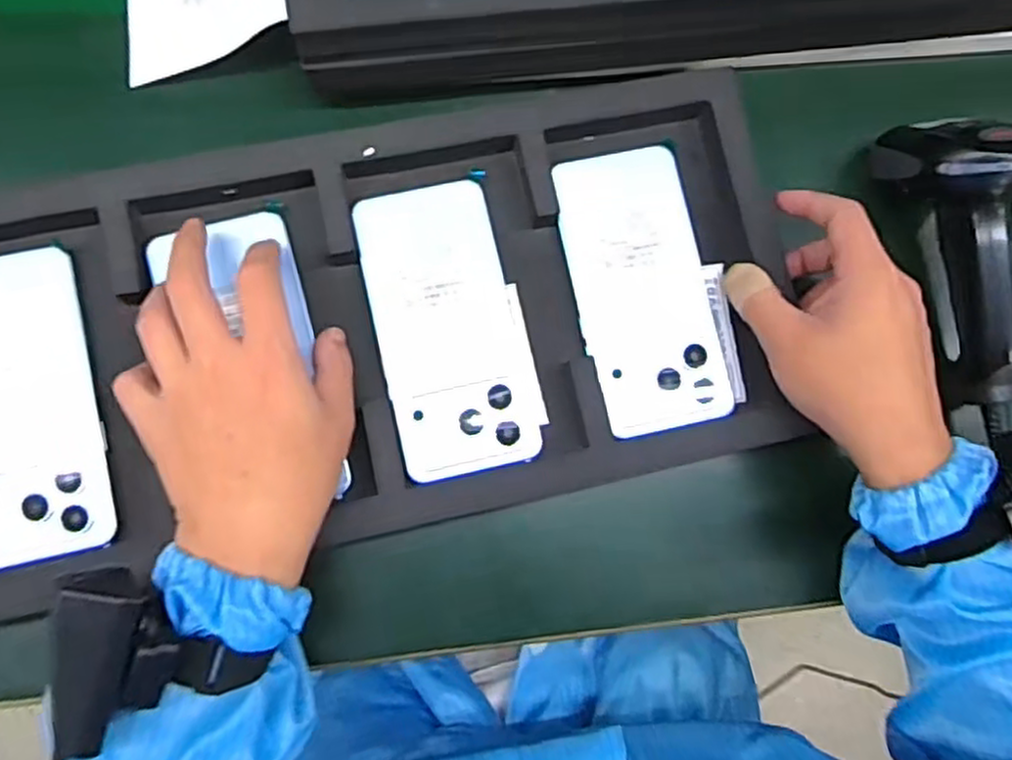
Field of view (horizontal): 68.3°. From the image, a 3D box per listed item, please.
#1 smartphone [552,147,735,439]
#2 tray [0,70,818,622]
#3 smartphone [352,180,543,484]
[{"bbox_3d":[0.078,-0.053,0.428,0.077,0.009,0.163,-10,83,-6],"label":"smartphone"},{"bbox_3d":[-0.077,-0.030,0.402,0.460,0.030,0.222,-11,83,-8],"label":"tray"},{"bbox_3d":[-0.033,-0.029,0.411,0.076,0.004,0.159,-13,83,-6],"label":"smartphone"}]

